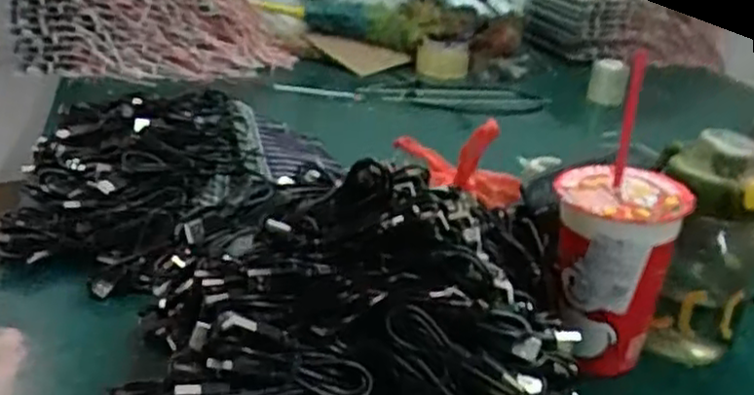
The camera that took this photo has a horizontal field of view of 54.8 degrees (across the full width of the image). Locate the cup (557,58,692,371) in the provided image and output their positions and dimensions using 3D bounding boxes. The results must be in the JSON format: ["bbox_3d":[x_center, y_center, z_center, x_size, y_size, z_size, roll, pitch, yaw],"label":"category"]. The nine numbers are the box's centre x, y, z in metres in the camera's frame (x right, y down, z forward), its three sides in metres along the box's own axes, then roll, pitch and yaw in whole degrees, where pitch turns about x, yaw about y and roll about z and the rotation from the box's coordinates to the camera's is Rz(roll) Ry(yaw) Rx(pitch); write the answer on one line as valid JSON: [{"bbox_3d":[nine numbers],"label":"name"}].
[{"bbox_3d":[0.169,0.021,0.519,0.087,0.200,0.078,11,23,14],"label":"cup"}]

